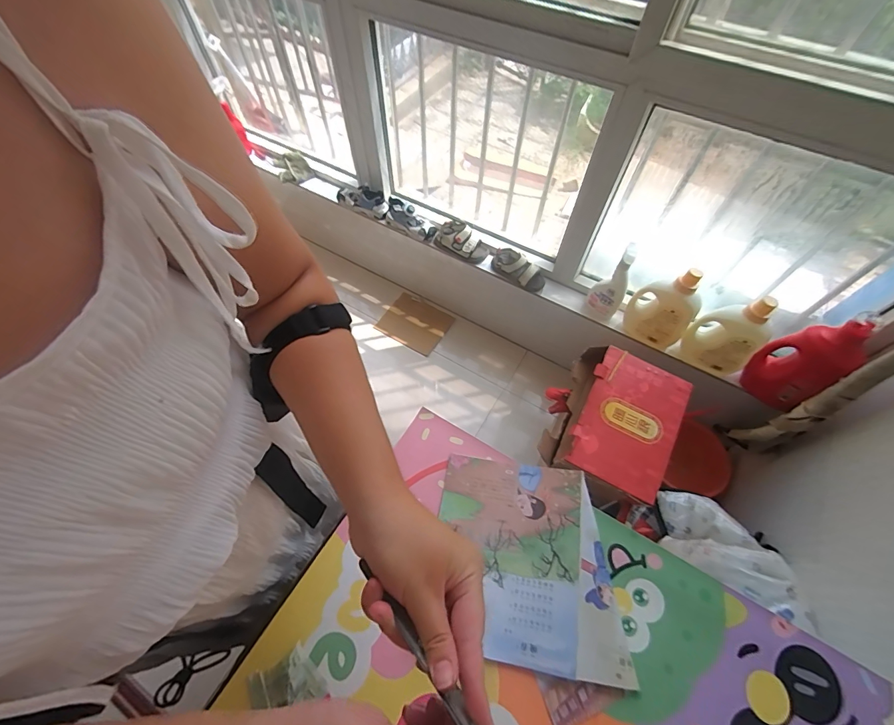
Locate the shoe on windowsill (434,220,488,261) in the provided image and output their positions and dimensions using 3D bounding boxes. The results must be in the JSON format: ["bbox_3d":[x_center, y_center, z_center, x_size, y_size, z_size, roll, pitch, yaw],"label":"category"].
[{"bbox_3d":[0.056,-0.431,1.388,0.195,0.068,0.098,32,65,16],"label":"shoe on windowsill"}]

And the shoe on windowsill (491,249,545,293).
[{"bbox_3d":[0.246,-0.321,1.338,0.201,0.058,0.083,33,66,17],"label":"shoe on windowsill"}]

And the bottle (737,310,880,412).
[{"bbox_3d":[0.958,-0.003,1.050,0.084,0.319,0.165,-25,64,-13],"label":"bottle"}]

